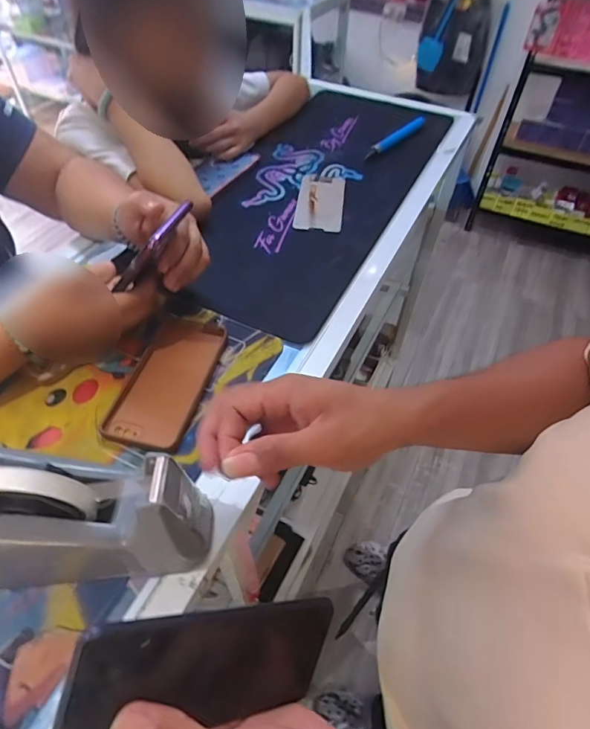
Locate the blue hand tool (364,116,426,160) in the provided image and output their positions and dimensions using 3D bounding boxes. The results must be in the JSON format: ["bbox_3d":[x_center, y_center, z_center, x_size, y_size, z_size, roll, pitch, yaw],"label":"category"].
[{"bbox_3d":[0.194,-0.432,0.832,0.014,0.025,0.199,34,57,22],"label":"blue hand tool"}]

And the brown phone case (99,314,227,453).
[{"bbox_3d":[-0.131,0.013,0.453,0.078,0.007,0.160,12,52,7],"label":"brown phone case"}]

